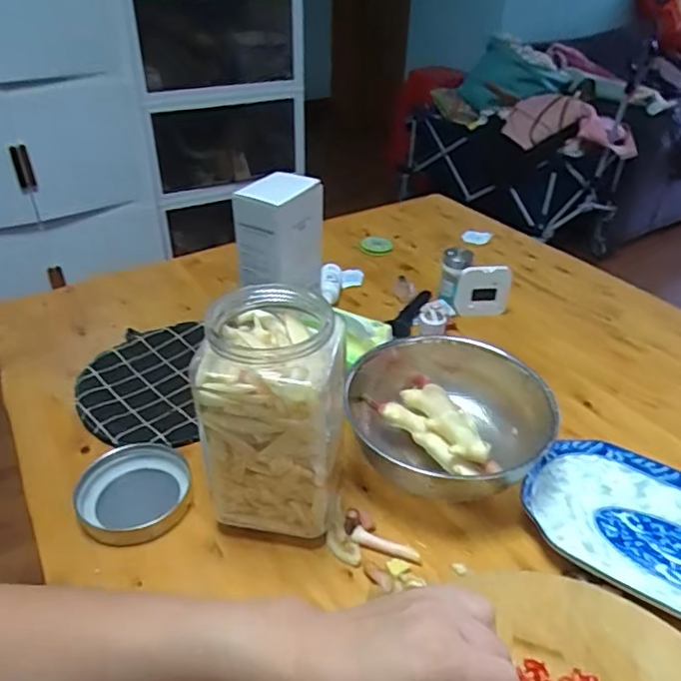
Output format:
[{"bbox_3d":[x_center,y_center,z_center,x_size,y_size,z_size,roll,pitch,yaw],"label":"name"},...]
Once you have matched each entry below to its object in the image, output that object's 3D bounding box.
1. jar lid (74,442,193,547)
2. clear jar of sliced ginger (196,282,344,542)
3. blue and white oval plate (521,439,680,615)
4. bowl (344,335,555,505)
[{"bbox_3d":[-0.203,0.149,0.568,0.104,0.028,0.100,1,36,-1],"label":"jar lid"},{"bbox_3d":[-0.054,0.067,0.516,0.104,0.205,0.106,1,36,-1],"label":"clear jar of sliced ginger"},{"bbox_3d":[0.318,0.185,0.531,0.279,0.030,0.143,20,40,24],"label":"blue and white oval plate"},{"bbox_3d":[0.109,0.083,0.612,0.211,0.075,0.196,1,36,-1],"label":"bowl"}]

